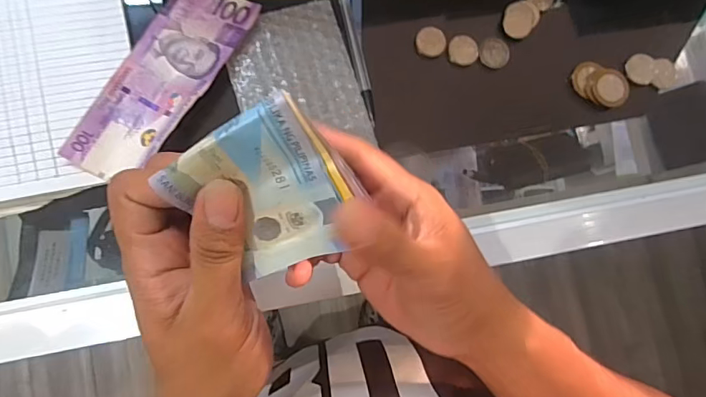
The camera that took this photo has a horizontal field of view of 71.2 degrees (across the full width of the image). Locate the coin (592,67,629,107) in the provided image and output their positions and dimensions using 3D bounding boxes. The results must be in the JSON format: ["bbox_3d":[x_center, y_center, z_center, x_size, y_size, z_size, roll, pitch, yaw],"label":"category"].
[{"bbox_3d":[0.203,-0.088,0.390,0.030,0.006,0.030,0,87,-8],"label":"coin"}]

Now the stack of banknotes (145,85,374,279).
[{"bbox_3d":[-0.036,-0.002,0.223,0.068,0.009,0.075,-32,123,10],"label":"stack of banknotes"}]

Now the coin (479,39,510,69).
[{"bbox_3d":[0.110,-0.113,0.385,0.022,0.004,0.023,0,84,4],"label":"coin"}]

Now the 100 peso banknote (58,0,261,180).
[{"bbox_3d":[-0.129,-0.082,0.343,0.062,0.016,0.156,28,81,-2],"label":"100 peso banknote"}]

